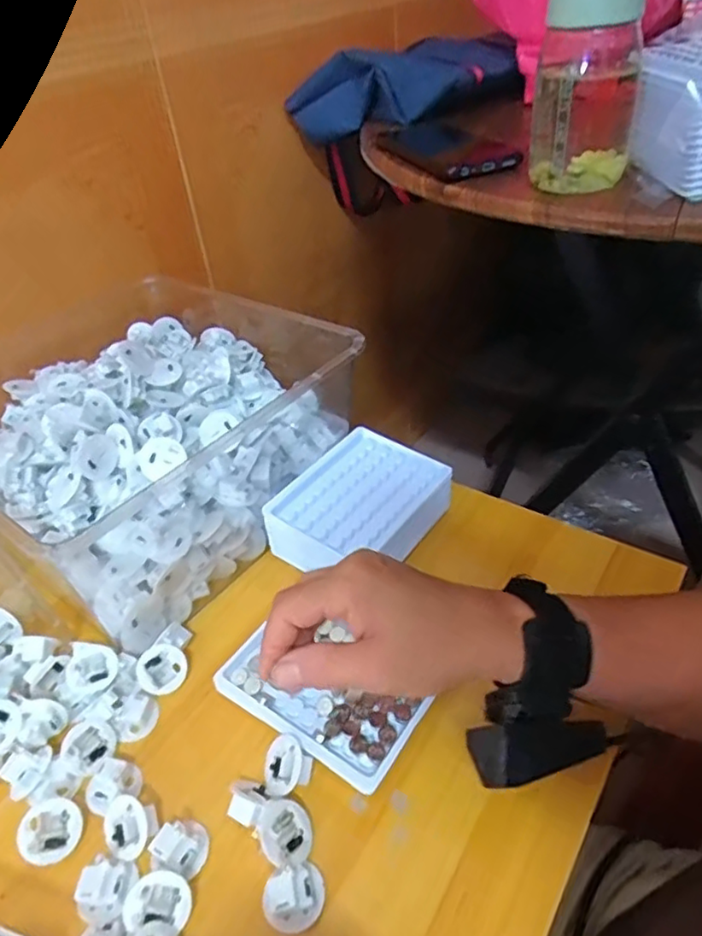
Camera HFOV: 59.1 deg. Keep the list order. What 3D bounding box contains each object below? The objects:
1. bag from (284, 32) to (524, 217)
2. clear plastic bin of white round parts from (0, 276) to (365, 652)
[{"bbox_3d":[0.060,-0.396,0.754,0.245,0.203,0.140,25,49,31],"label":"bag"},{"bbox_3d":[-0.179,-0.043,0.556,0.308,0.120,0.298,25,49,31],"label":"clear plastic bin of white round parts"}]

